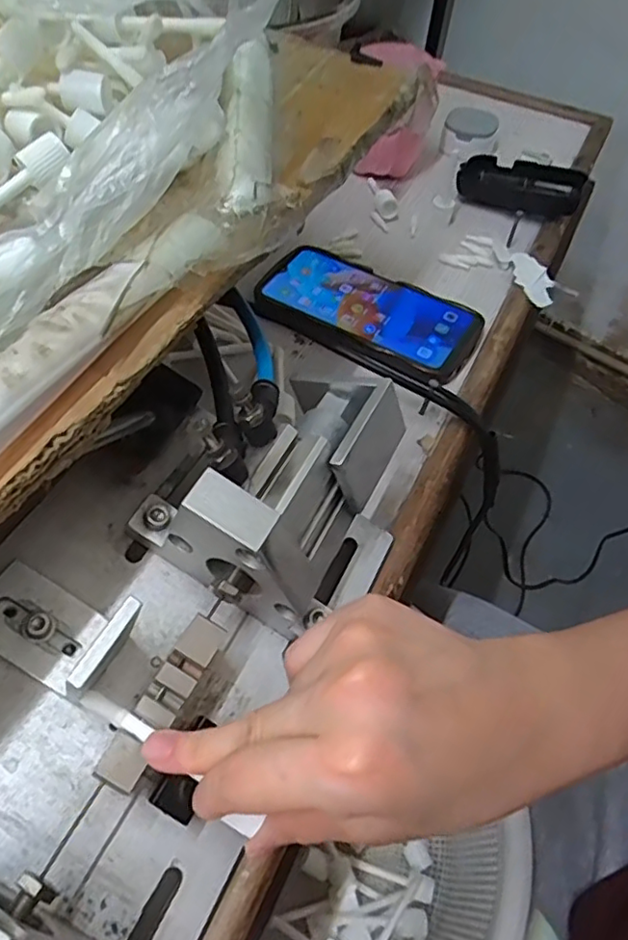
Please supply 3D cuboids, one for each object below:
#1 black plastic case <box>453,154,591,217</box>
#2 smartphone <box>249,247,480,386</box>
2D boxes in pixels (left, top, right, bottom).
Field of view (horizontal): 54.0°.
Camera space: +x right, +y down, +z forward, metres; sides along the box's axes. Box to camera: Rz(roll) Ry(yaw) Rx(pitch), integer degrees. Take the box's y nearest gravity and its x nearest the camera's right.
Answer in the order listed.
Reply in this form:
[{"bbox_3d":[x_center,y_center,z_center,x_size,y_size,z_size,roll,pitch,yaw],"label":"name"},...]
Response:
[{"bbox_3d":[0.192,-0.268,0.573,0.110,0.031,0.046,24,57,12],"label":"black plastic case"},{"bbox_3d":[0.043,-0.125,0.475,0.166,0.012,0.083,29,58,15],"label":"smartphone"}]

